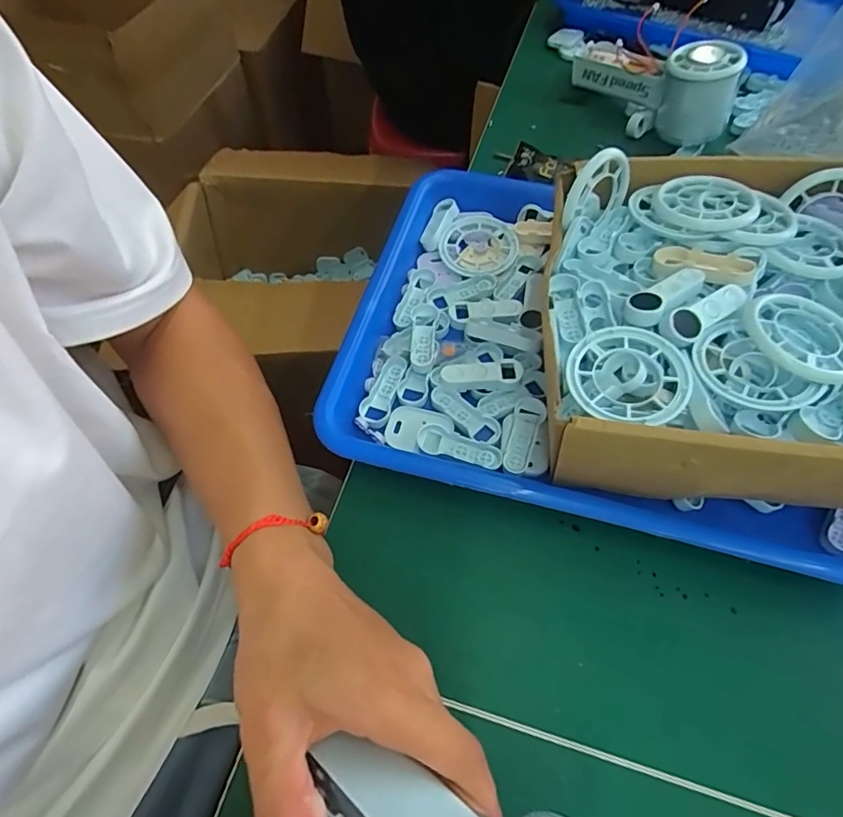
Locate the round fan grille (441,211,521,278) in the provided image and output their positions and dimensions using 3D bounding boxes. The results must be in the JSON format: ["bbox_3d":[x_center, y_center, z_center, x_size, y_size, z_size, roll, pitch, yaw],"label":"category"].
[{"bbox_3d":[0.042,-0.122,0.381,0.057,0.008,0.056,0,60,0],"label":"round fan grille"}]

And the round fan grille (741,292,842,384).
[{"bbox_3d":[0.186,-0.034,0.249,0.053,0.011,0.053,0,60,0],"label":"round fan grille"}]

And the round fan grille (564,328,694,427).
[{"bbox_3d":[0.100,-0.017,0.248,0.055,0.009,0.053,0,60,0],"label":"round fan grille"}]

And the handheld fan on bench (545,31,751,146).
[{"bbox_3d":[0.192,-0.323,0.468,0.060,0.077,0.223,-26,63,-14],"label":"handheld fan on bench"}]

